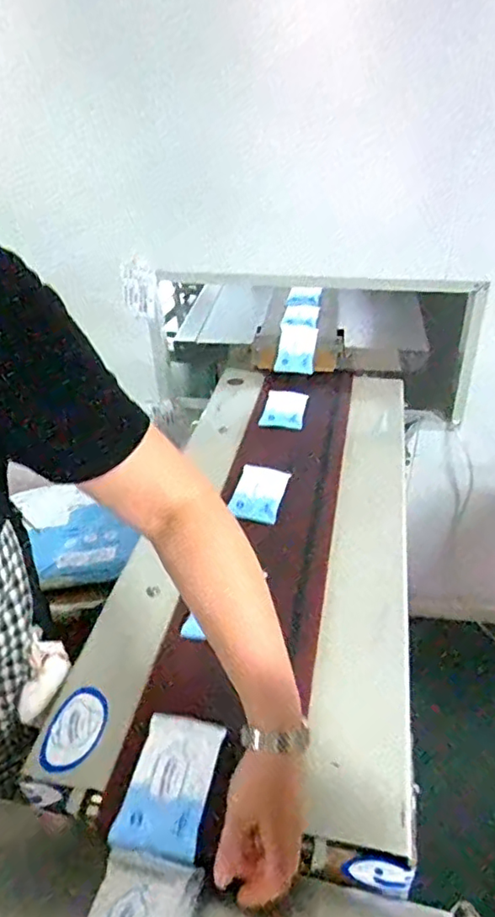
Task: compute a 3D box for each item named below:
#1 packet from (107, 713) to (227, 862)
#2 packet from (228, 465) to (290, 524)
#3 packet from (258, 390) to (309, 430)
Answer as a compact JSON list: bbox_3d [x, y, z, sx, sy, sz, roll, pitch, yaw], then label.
[{"bbox_3d":[-0.082,0.341,0.615,0.092,0.041,0.140,8,39,12],"label":"packet"},{"bbox_3d":[0.019,0.060,1.036,0.090,0.014,0.149,9,39,13],"label":"packet"},{"bbox_3d":[0.085,-0.115,1.313,0.095,0.019,0.139,6,38,10],"label":"packet"}]

